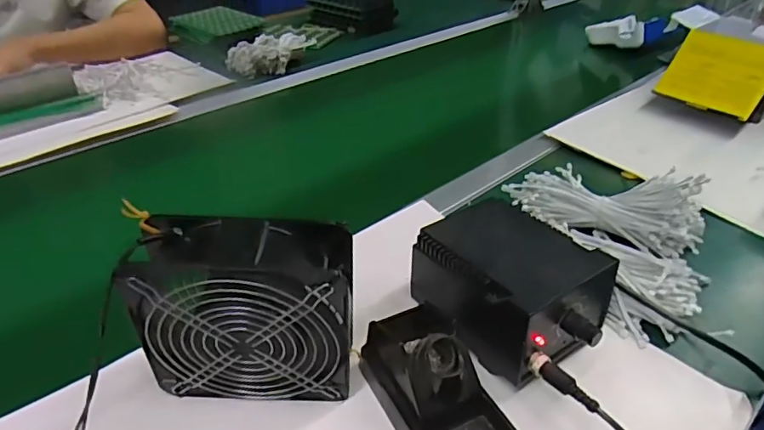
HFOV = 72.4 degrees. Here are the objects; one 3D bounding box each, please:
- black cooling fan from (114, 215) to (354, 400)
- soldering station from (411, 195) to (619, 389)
[{"bbox_3d":[-0.098,0.079,0.397,0.149,0.161,0.056,1,37,-1],"label":"black cooling fan"},{"bbox_3d":[0.120,0.066,0.483,0.122,0.088,0.163,-22,43,-28],"label":"soldering station"}]

